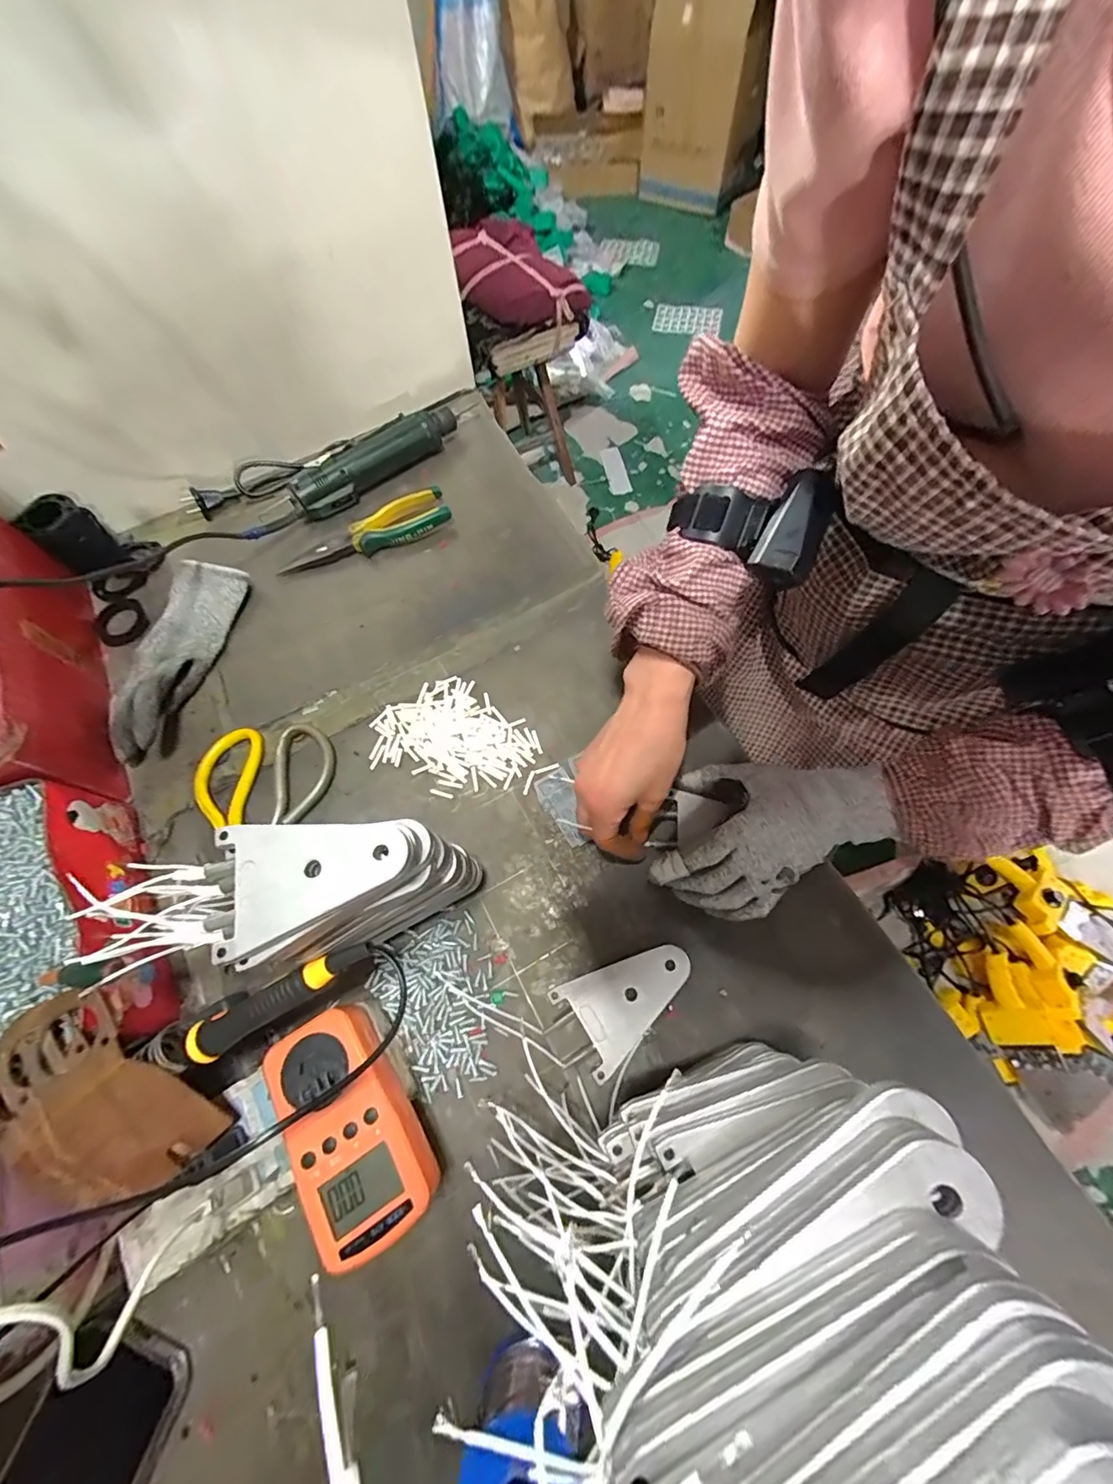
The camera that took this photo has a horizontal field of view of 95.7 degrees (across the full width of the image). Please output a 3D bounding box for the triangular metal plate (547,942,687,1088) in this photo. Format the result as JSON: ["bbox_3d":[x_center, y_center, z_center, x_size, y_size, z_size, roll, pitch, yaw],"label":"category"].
[{"bbox_3d":[0.055,0.191,0.380,0.100,0.012,0.063,-31,68,-11],"label":"triangular metal plate"}]

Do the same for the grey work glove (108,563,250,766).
[{"bbox_3d":[-0.381,-0.085,0.500,0.070,0.044,0.214,7,67,6],"label":"grey work glove"}]

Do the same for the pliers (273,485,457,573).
[{"bbox_3d":[-0.212,-0.228,0.563,0.189,0.035,0.039,-25,68,-8],"label":"pliers"}]

